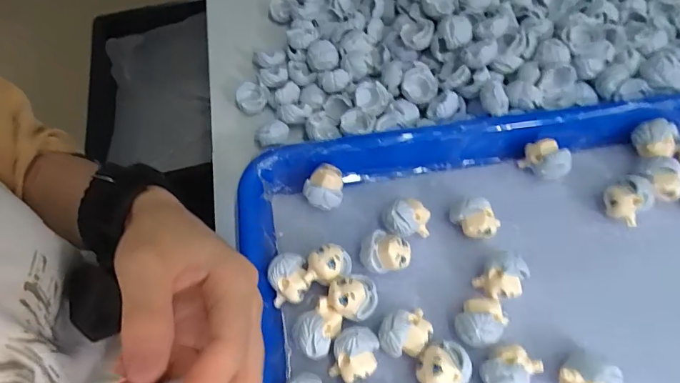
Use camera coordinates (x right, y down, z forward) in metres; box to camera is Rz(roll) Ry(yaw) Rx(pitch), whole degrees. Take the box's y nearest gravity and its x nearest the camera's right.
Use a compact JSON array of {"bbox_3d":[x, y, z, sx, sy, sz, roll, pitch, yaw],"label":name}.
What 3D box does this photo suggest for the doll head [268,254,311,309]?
[{"bbox_3d":[-0.029,0.050,0.244,0.021,0.020,0.023,-12,62,-4],"label":"doll head"}]

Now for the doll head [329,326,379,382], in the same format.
[{"bbox_3d":[0.008,0.086,0.227,0.022,0.025,0.027,11,63,8],"label":"doll head"}]

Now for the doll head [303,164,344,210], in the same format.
[{"bbox_3d":[-0.010,-0.001,0.274,0.023,0.026,0.027,-4,62,1],"label":"doll head"}]

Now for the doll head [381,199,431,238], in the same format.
[{"bbox_3d":[0.040,0.018,0.261,0.028,0.026,0.018,-10,62,-3],"label":"doll head"}]

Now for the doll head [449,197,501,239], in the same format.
[{"bbox_3d":[0.081,0.017,0.263,0.029,0.024,0.020,27,66,16],"label":"doll head"}]

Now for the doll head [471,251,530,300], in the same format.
[{"bbox_3d":[0.091,0.050,0.246,0.024,0.023,0.024,-1,62,2],"label":"doll head"}]

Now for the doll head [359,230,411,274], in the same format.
[{"bbox_3d":[0.026,0.037,0.252,0.027,0.026,0.022,19,64,12],"label":"doll head"}]

